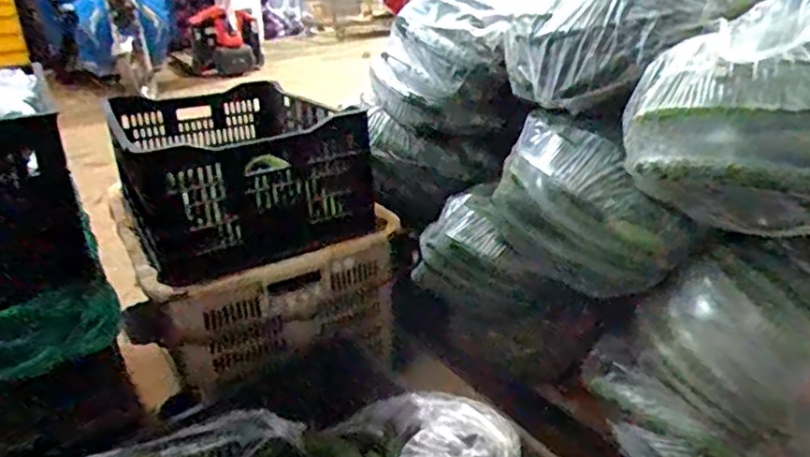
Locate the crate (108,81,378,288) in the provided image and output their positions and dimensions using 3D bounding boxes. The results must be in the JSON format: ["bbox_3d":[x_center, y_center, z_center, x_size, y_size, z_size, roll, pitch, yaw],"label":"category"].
[{"bbox_3d":[-0.358,-0.141,1.251,0.410,0.201,0.575,-18,29,-28],"label":"crate"}]

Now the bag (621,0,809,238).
[{"bbox_3d":[0.495,-0.165,0.860,0.355,0.307,0.238,16,31,35],"label":"bag"}]

